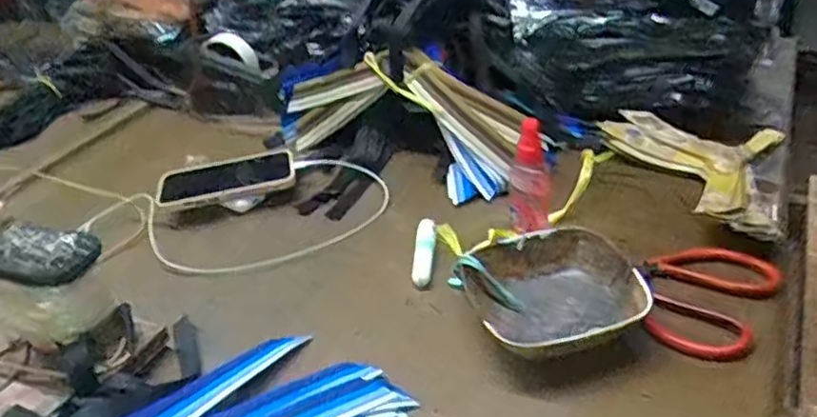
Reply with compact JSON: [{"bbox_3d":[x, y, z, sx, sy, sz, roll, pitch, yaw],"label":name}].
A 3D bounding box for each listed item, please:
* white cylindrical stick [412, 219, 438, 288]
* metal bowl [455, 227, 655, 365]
[{"bbox_3d":[0.015,0.041,0.645,0.020,0.021,0.081,-1,33,10],"label":"white cylindrical stick"},{"bbox_3d":[0.112,0.068,0.559,0.131,0.042,0.131,-5,32,3],"label":"metal bowl"}]

